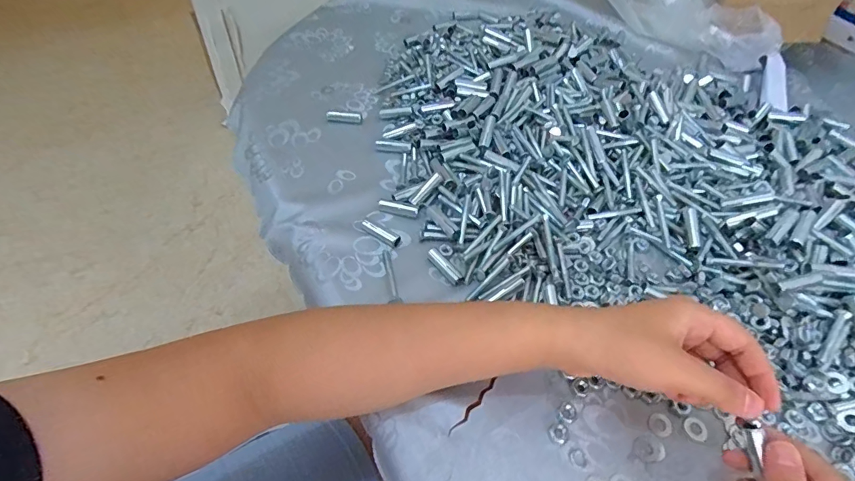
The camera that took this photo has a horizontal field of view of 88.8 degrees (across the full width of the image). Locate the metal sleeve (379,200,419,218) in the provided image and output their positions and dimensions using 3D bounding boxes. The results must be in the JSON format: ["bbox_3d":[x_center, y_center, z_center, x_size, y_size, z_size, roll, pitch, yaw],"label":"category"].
[{"bbox_3d":[-0.028,-0.031,0.422,0.039,0.006,0.011,13,53,5],"label":"metal sleeve"}]

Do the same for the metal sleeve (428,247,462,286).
[{"bbox_3d":[0.017,0.021,0.385,0.012,0.010,0.042,-29,60,-24],"label":"metal sleeve"}]

